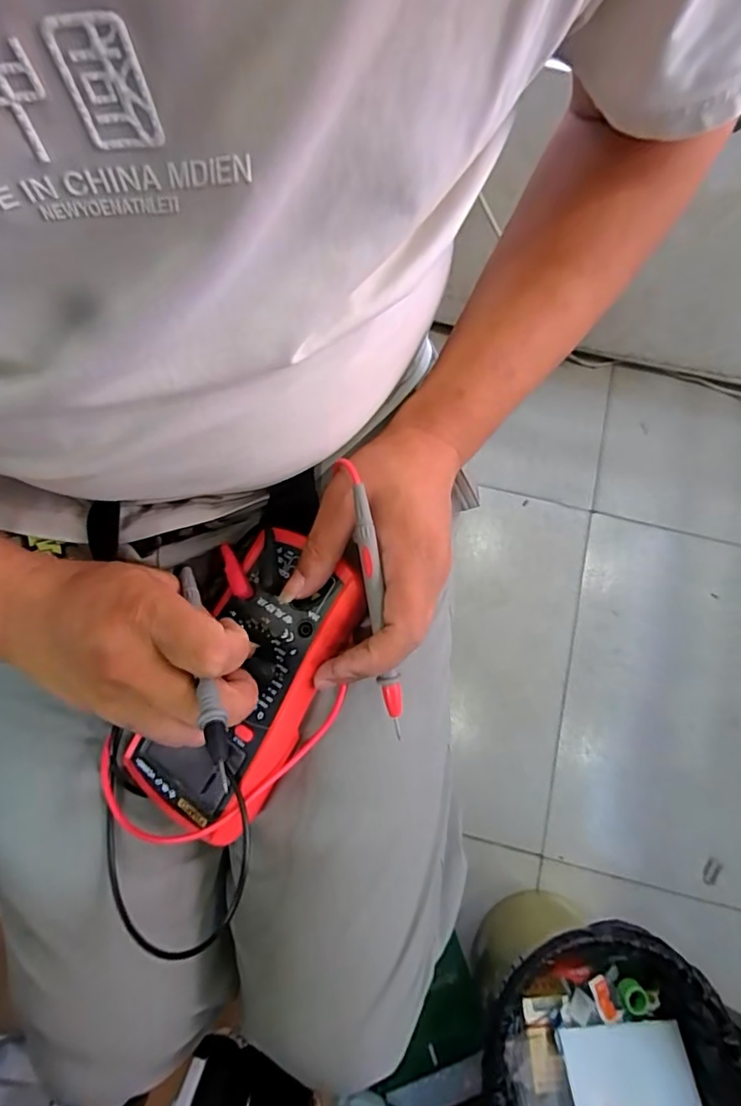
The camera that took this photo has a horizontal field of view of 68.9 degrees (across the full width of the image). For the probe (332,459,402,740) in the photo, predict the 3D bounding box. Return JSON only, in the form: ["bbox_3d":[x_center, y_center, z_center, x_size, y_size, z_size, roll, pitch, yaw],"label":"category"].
[{"bbox_3d":[0.001,0.025,0.297,0.012,0.007,0.154,-11,95,-3],"label":"probe"}]

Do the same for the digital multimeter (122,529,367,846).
[{"bbox_3d":[-0.076,0.076,0.328,0.092,0.033,0.175,24,86,7],"label":"digital multimeter"}]

